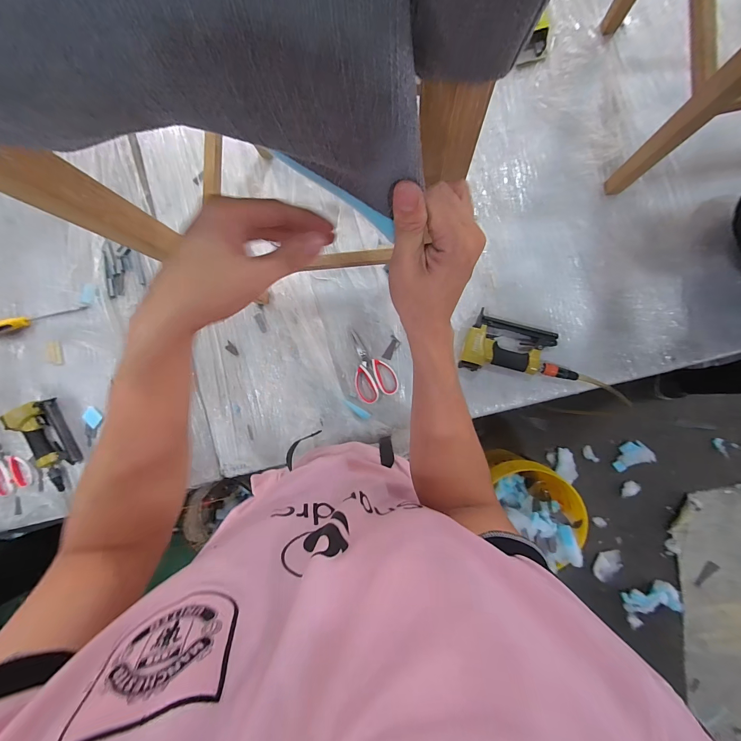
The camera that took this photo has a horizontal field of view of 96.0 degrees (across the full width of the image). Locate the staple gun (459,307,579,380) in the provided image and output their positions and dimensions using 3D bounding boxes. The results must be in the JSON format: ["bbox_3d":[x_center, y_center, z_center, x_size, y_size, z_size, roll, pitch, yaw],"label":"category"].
[{"bbox_3d":[0.339,-0.037,0.754,0.246,0.039,0.134,18,92,5],"label":"staple gun"}]

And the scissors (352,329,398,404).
[{"bbox_3d":[-0.008,-0.012,0.798,0.097,0.018,0.171,-26,88,5],"label":"scissors"}]

